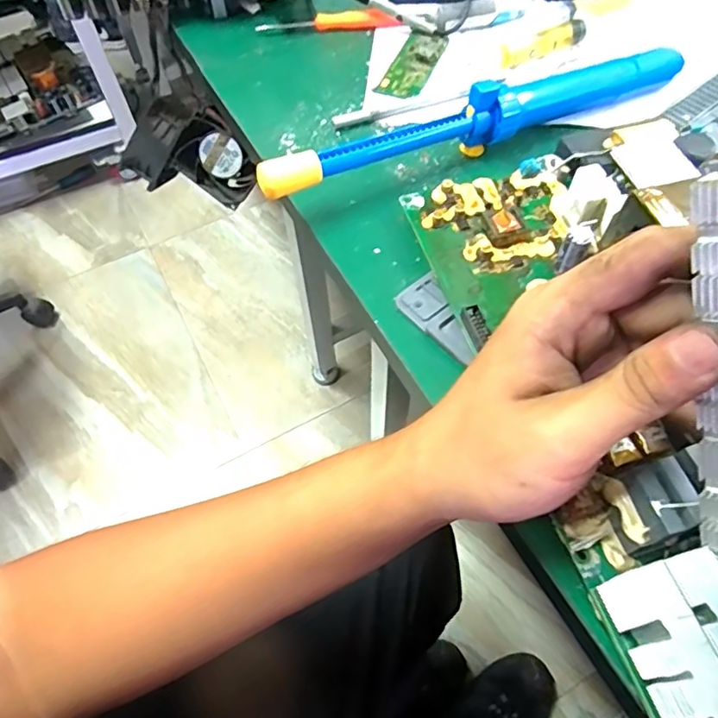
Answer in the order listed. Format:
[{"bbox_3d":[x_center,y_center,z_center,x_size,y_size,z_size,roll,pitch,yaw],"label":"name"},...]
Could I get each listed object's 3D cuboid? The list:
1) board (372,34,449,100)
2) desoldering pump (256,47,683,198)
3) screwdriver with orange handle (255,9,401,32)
[{"bbox_3d":[0.040,-0.219,0.418,0.032,0.004,0.078,18,61,13],"label":"board"},{"bbox_3d":[0.083,-0.150,0.349,0.302,0.038,0.023,-25,61,-13],"label":"desoldering pump"},{"bbox_3d":[-0.024,-0.271,0.449,0.113,0.011,0.014,1,59,3],"label":"screwdriver with orange handle"}]

